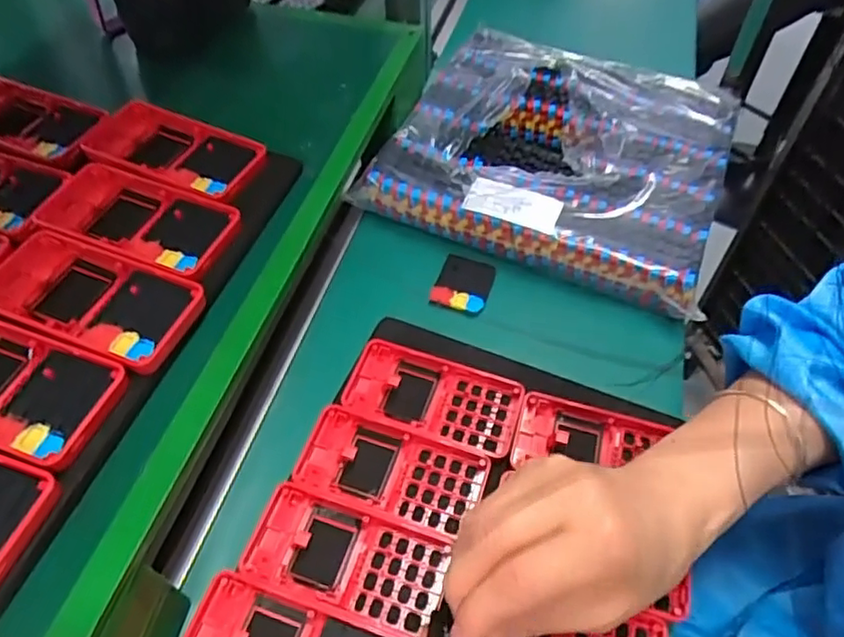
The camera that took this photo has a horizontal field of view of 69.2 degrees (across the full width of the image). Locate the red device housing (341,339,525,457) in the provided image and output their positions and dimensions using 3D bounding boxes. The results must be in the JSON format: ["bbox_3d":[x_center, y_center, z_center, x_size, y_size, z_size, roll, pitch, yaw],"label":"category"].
[{"bbox_3d":[0.007,0.059,0.446,0.124,0.022,0.061,15,56,11],"label":"red device housing"}]

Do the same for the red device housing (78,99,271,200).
[{"bbox_3d":[-0.180,-0.123,0.443,0.141,0.012,0.064,21,57,15],"label":"red device housing"}]

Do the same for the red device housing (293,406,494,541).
[{"bbox_3d":[-0.021,0.101,0.410,0.120,0.012,0.060,16,56,11],"label":"red device housing"}]

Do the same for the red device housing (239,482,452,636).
[{"bbox_3d":[-0.047,0.146,0.375,0.119,0.013,0.059,16,56,12],"label":"red device housing"}]

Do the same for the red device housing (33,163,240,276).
[{"bbox_3d":[-0.189,-0.066,0.402,0.129,0.012,0.062,18,56,13],"label":"red device housing"}]

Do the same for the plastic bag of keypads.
[{"bbox_3d":[0.133,-0.168,0.585,0.296,0.056,0.276,21,57,14],"label":"plastic bag of keypads"}]

